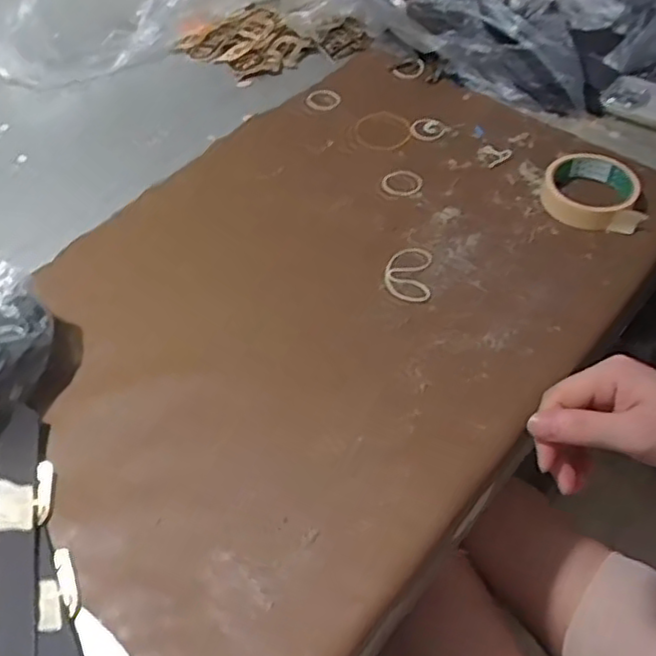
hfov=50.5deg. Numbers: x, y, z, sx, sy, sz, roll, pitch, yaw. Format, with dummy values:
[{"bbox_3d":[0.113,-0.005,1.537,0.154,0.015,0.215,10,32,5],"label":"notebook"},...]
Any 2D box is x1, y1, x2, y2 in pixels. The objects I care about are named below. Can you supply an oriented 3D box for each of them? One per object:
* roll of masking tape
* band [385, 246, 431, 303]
[{"bbox_3d":[0.269,-0.141,0.710,0.093,0.023,0.102,5,50,6],"label":"roll of masking tape"},{"bbox_3d":[0.077,-0.052,0.664,0.044,0.008,0.076,1,49,11],"label":"band"}]

